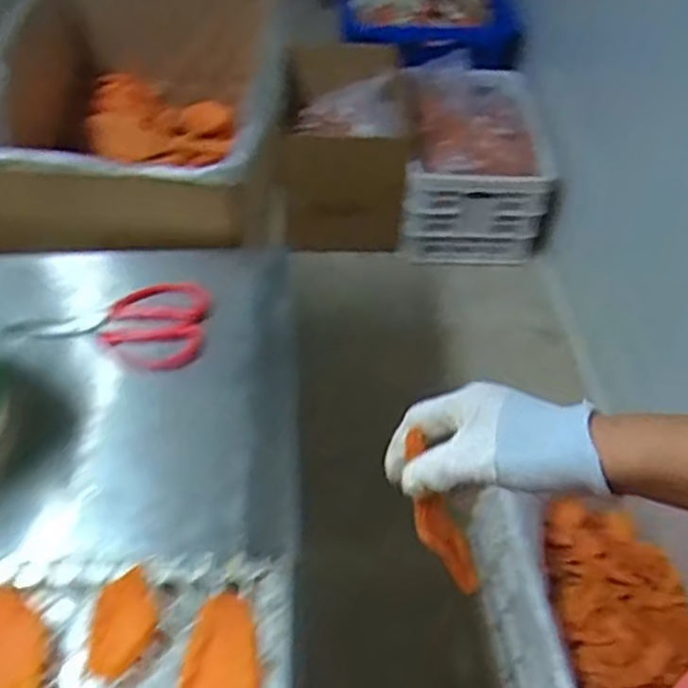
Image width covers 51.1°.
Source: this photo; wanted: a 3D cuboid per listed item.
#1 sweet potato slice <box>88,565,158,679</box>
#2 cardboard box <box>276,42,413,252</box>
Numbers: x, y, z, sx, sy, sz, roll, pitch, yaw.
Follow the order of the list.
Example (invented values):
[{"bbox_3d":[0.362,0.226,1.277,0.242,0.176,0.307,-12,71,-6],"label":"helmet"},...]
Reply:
[{"bbox_3d":[-0.148,0.187,0.486,0.041,0.011,0.066,2,49,-5],"label":"sweet potato slice"},{"bbox_3d":[0.001,-0.517,1.855,0.305,0.354,0.455,4,46,0],"label":"cardboard box"}]

